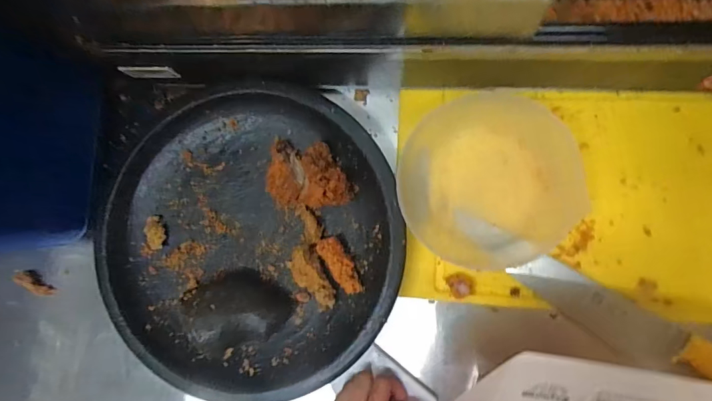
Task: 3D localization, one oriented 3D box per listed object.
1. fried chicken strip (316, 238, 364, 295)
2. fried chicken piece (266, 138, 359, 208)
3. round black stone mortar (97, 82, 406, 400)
[{"bbox_3d":[-0.016,0.069,0.473,0.024,0.022,0.068,-39,82,5],"label":"fried chicken strip"},{"bbox_3d":[-0.053,-0.030,0.480,0.100,0.042,0.075,0,87,9],"label":"fried chicken piece"},{"bbox_3d":[-0.122,0.041,0.488,0.335,0.058,0.329,-1,87,9],"label":"round black stone mortar"}]

